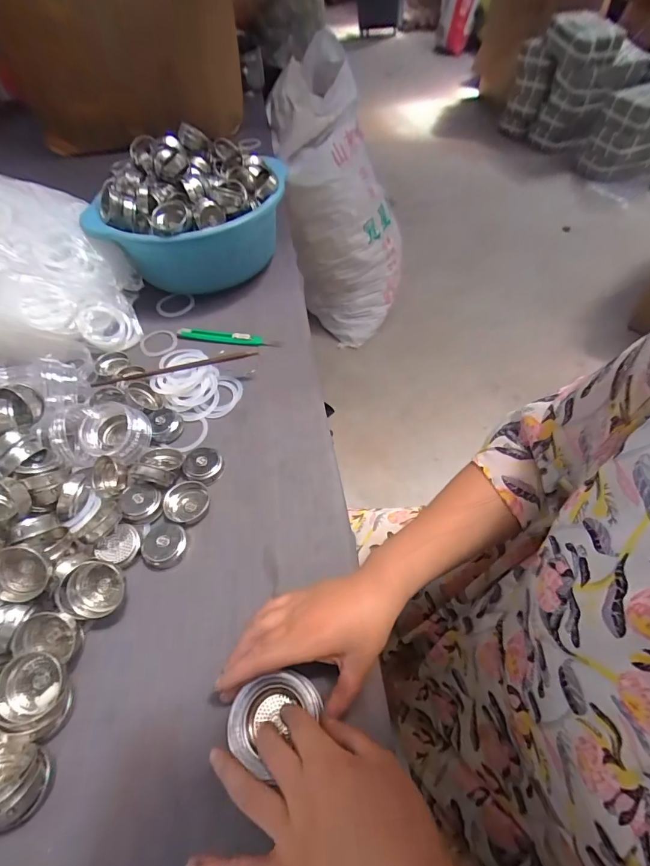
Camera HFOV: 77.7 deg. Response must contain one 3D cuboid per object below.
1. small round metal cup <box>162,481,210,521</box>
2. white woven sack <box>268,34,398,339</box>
[{"bbox_3d":[-0.141,0.069,0.410,0.042,0.017,0.043,0,53,0],"label":"small round metal cup"},{"bbox_3d":[0.074,-0.711,1.349,0.368,0.712,0.439,9,55,10],"label":"white woven sack"}]

